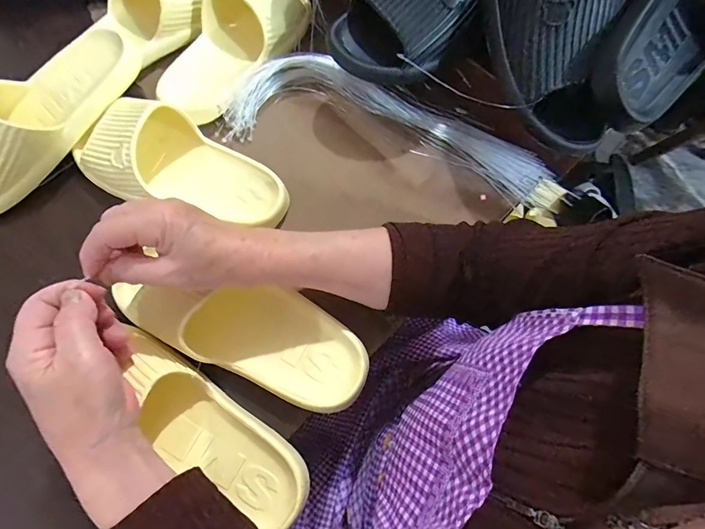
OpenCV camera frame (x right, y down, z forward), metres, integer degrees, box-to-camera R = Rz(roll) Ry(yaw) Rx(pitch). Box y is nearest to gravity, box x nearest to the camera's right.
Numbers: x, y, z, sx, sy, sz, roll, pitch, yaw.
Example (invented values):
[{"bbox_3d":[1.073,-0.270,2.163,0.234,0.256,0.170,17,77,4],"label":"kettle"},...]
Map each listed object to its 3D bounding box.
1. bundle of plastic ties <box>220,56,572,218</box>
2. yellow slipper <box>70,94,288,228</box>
[{"bbox_3d":[0.055,-0.162,0.456,0.396,0.026,0.122,14,71,2],"label":"bundle of plastic ties"},{"bbox_3d":[-0.179,-0.100,0.406,0.225,0.058,0.104,29,72,7],"label":"yellow slipper"}]

